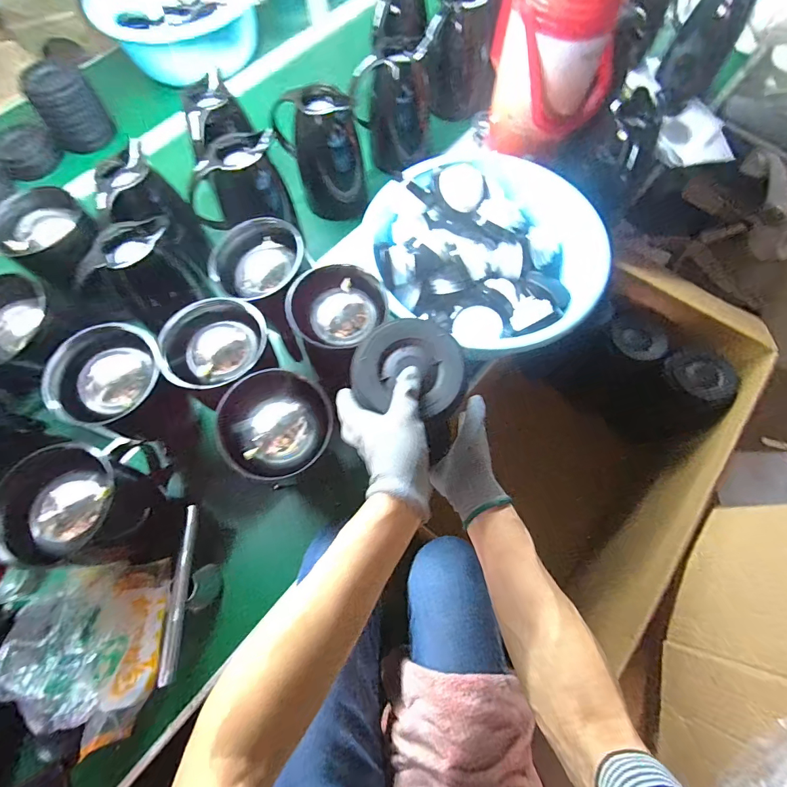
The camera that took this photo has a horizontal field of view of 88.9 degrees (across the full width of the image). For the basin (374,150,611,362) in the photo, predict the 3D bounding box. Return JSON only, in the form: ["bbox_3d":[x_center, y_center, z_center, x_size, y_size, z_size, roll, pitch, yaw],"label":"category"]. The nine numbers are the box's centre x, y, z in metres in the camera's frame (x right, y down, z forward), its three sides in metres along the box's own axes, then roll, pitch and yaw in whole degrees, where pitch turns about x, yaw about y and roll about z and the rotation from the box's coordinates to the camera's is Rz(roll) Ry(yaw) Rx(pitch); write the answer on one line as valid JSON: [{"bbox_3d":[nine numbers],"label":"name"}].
[{"bbox_3d":[0.151,-0.230,0.650,0.360,0.116,0.314,34,73,14],"label":"basin"}]

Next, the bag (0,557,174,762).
[{"bbox_3d":[-0.361,0.310,0.472,0.141,0.139,0.194,-17,69,-5],"label":"bag"}]

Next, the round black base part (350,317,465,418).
[{"bbox_3d":[0.015,-0.031,0.423,0.115,0.015,0.100,9,69,5],"label":"round black base part"}]

